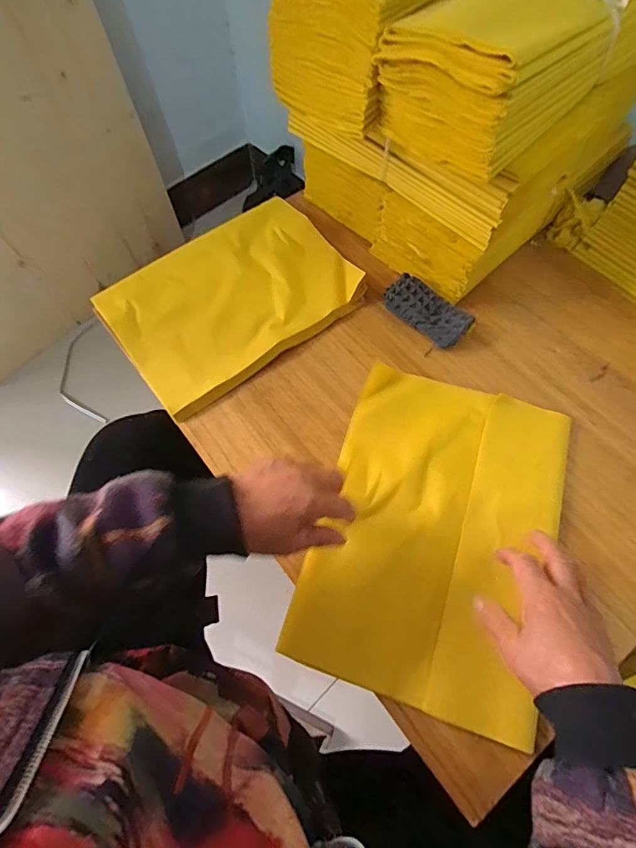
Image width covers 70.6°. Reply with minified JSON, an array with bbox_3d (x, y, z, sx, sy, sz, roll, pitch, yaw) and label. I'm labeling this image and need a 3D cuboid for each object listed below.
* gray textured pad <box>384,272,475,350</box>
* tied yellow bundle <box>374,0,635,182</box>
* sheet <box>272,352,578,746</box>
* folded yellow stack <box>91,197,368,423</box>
[{"bbox_3d":[0.134,-0.138,0.555,0.106,0.028,0.054,35,71,16],"label":"gray textured pad"},{"bbox_3d":[0.221,-0.378,0.436,0.318,0.104,0.147,-37,70,-15],"label":"tied yellow bundle"},{"bbox_3d":[0.120,0.102,0.445,0.216,0.015,0.312,18,68,9],"label":"sheet"},{"bbox_3d":[-0.108,-0.165,0.573,0.296,0.017,0.213,-37,70,-15],"label":"folded yellow stack"}]

